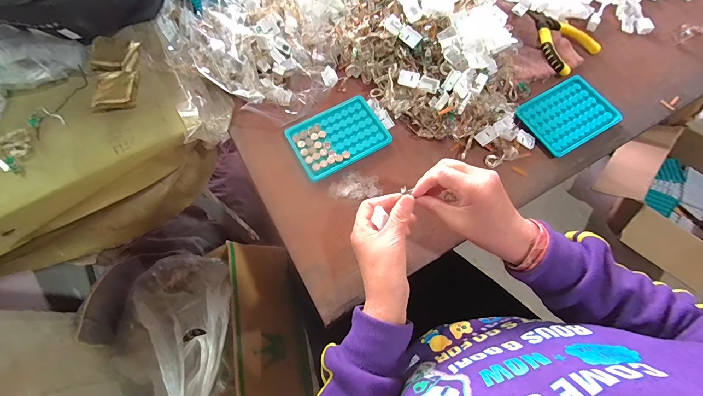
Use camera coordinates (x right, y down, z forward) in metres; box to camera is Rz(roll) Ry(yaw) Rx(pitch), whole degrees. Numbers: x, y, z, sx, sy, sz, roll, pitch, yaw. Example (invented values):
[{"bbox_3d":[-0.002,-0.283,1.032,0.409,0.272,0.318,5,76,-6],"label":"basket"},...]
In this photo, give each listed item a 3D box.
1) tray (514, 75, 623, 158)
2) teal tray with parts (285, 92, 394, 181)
[{"bbox_3d":[0.323,-0.126,0.476,0.129,0.009,0.097,-29,71,-9],"label":"tray"},{"bbox_3d":[-0.020,-0.091,0.463,0.130,0.009,0.098,-28,70,-9],"label":"teal tray with parts"}]

